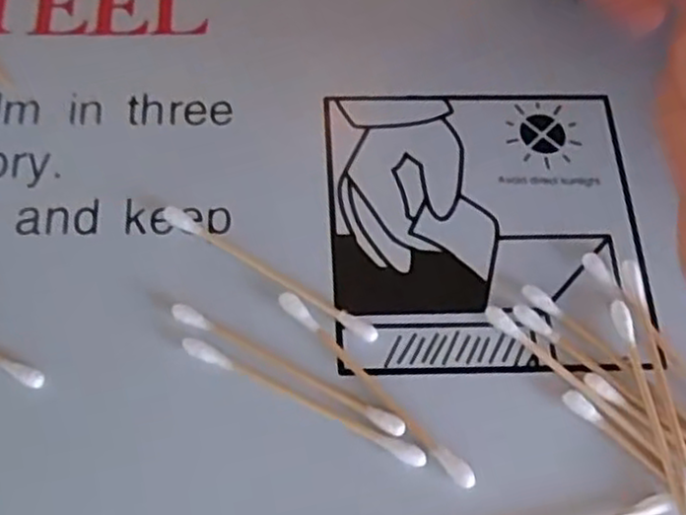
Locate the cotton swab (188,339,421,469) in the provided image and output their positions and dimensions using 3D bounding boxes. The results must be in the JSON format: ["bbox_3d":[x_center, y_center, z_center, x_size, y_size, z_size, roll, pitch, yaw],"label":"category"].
[{"bbox_3d":[-0.011,0.038,0.194,0.072,0.004,0.005,25,71,8],"label":"cotton swab"}]

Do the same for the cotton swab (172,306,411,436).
[{"bbox_3d":[-0.016,0.030,0.197,0.071,0.004,0.005,27,71,9],"label":"cotton swab"}]

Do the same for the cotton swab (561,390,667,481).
[{"bbox_3d":[0.088,0.059,0.188,0.071,0.004,0.004,40,73,13],"label":"cotton swab"}]

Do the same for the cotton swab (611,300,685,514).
[{"bbox_3d":[0.084,0.046,0.193,0.005,0.005,0.071,-9,70,-5],"label":"cotton swab"}]

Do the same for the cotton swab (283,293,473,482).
[{"bbox_3d":[0.008,0.035,0.197,0.005,0.004,0.071,-42,76,-15],"label":"cotton swab"}]

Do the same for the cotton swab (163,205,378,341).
[{"bbox_3d":[-0.022,0.004,0.208,0.072,0.004,0.006,31,72,10],"label":"cotton swab"}]

